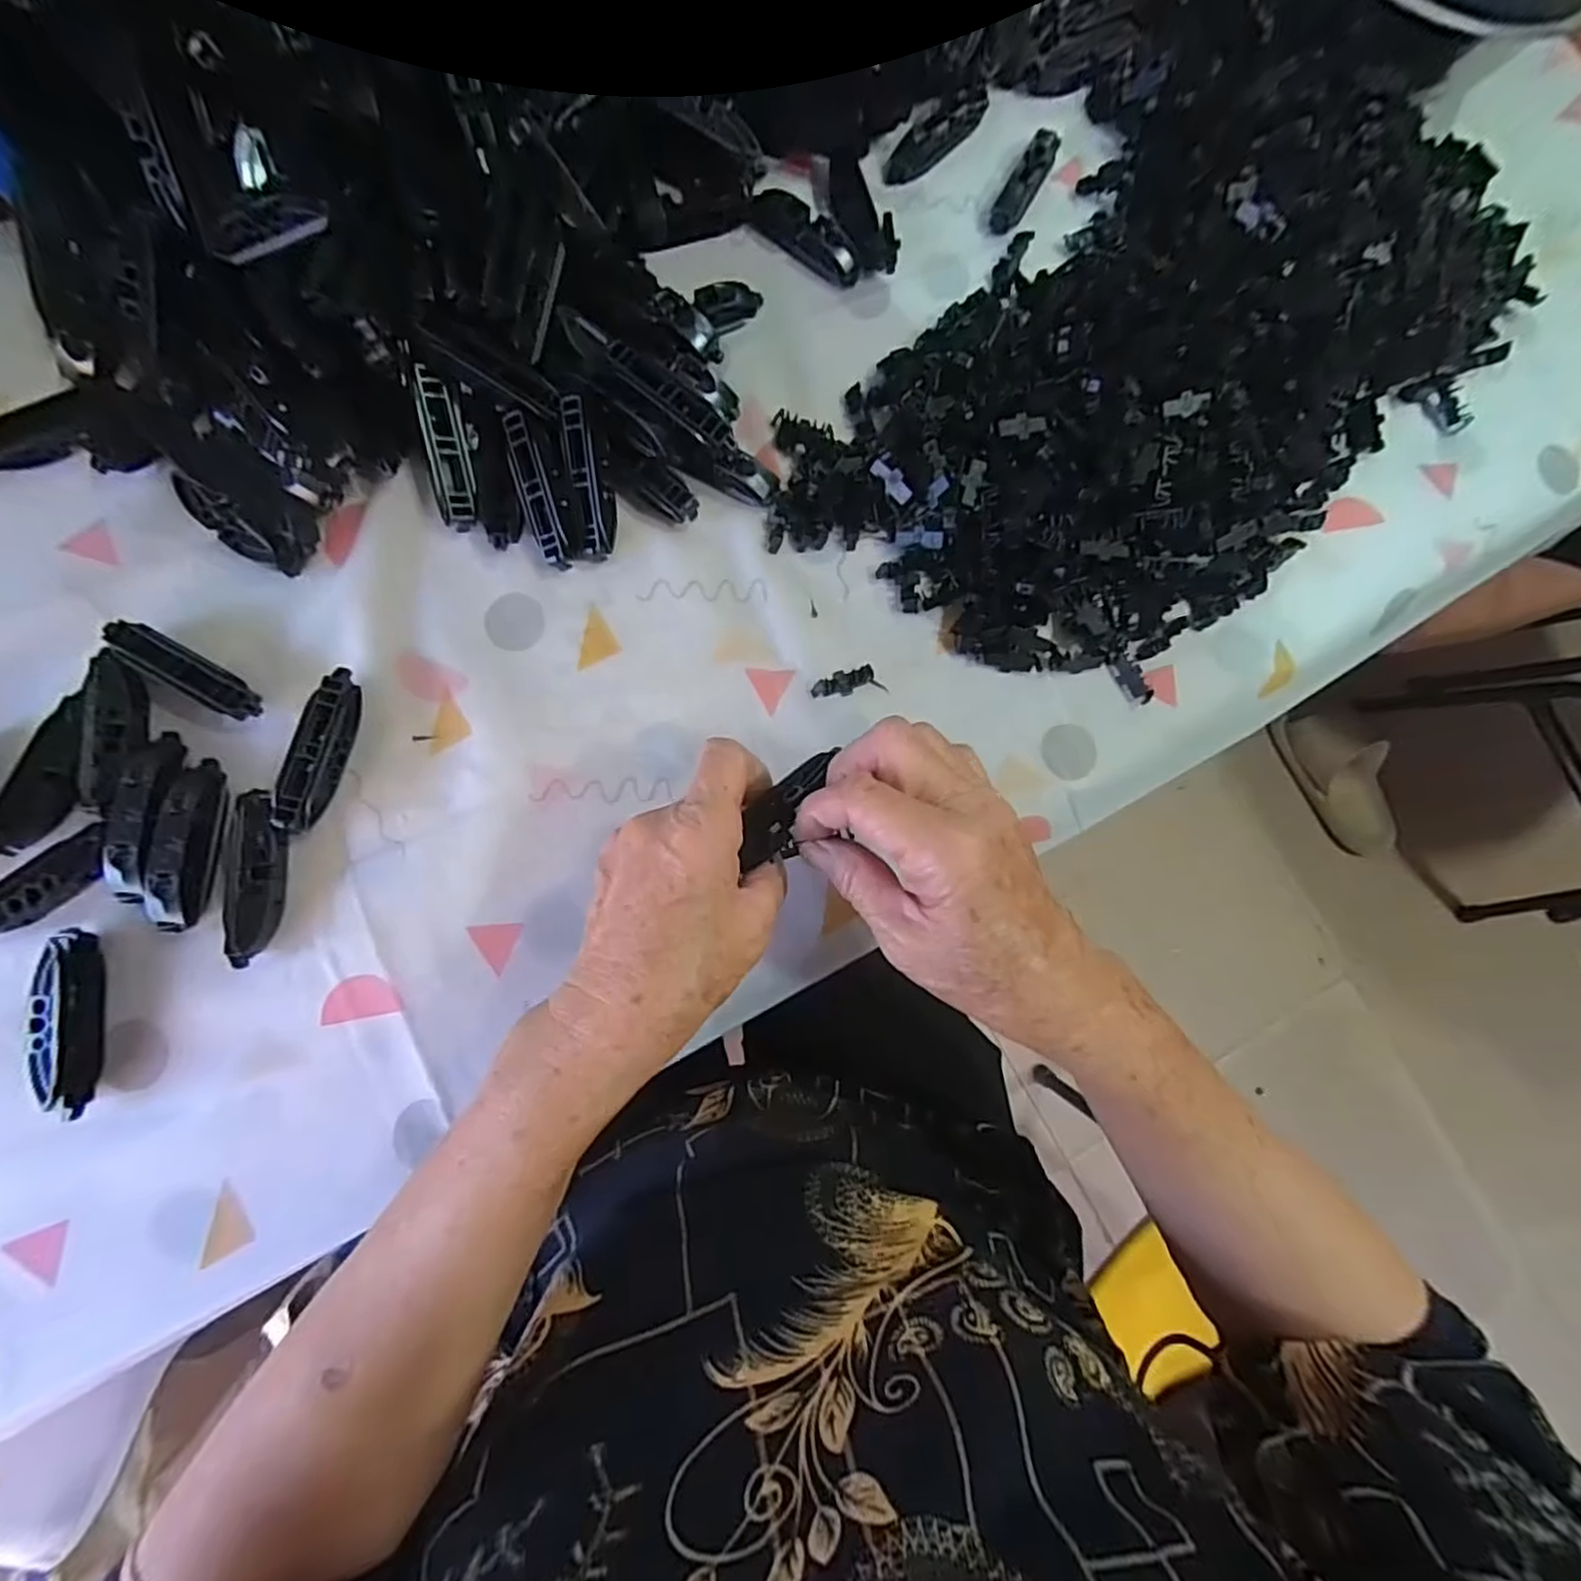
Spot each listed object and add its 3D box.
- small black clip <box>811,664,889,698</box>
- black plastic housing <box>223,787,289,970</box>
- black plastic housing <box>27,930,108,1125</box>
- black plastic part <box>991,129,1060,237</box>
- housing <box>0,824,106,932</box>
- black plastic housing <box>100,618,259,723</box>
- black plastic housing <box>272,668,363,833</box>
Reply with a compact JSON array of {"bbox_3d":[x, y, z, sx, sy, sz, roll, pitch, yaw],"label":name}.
[{"bbox_3d":[0.031,-0.059,0.366,0.041,0.005,0.014,-11,85,-6],"label":"small black clip"},{"bbox_3d":[-0.258,0.041,0.325,0.020,0.015,0.081,-4,84,-6],"label":"black plastic housing"},{"bbox_3d":[-0.333,0.107,0.311,0.017,0.016,0.081,-5,84,-6],"label":"black plastic housing"},{"bbox_3d":[0.148,-0.382,0.422,0.018,0.017,0.069,28,82,-2],"label":"black plastic part"},{"bbox_3d":[-0.353,0.046,0.317,0.074,0.012,0.024,-34,88,-8],"label":"housing"},{"bbox_3d":[-0.300,-0.059,0.336,0.077,0.015,0.019,31,82,-1],"label":"black plastic housing"},{"bbox_3d":[-0.235,-0.020,0.337,0.019,0.015,0.080,15,83,-3],"label":"black plastic housing"}]

